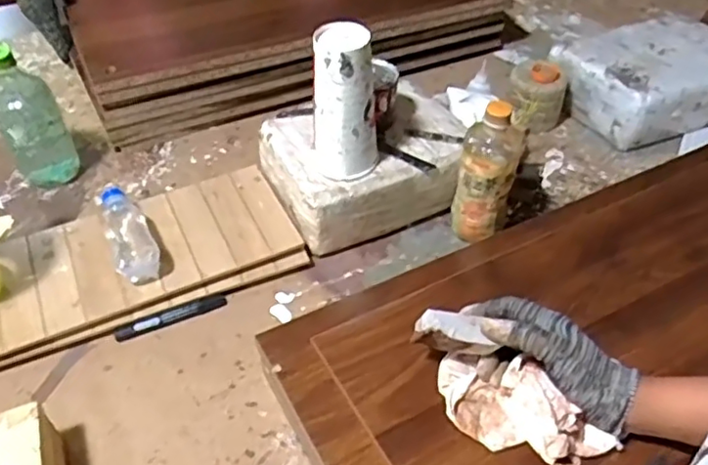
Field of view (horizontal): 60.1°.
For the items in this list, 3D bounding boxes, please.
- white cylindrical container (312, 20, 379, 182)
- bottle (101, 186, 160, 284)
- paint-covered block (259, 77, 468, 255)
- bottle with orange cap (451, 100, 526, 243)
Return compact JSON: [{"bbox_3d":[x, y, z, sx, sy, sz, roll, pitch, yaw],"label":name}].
[{"bbox_3d":[-0.011,-0.142,0.724,0.079,0.191,0.074,-7,48,-1],"label":"white cylindrical container"},{"bbox_3d":[-0.279,-0.001,0.754,0.050,0.041,0.156,-24,50,-16],"label":"bottle"},{"bbox_3d":[0.023,-0.106,0.845,0.270,0.116,0.203,-21,50,-14],"label":"paint-covered block"},{"bbox_3d":[0.165,-0.077,0.760,0.075,0.186,0.071,8,49,12],"label":"bottle with orange cap"}]

